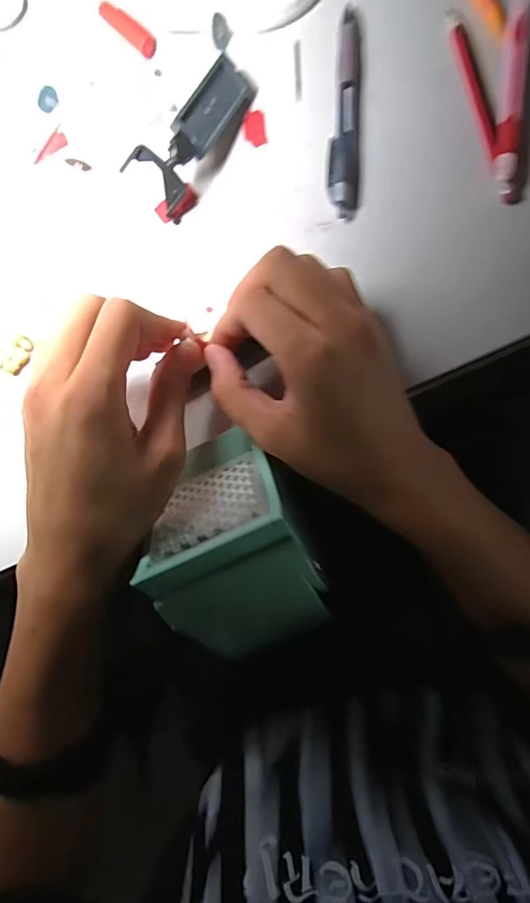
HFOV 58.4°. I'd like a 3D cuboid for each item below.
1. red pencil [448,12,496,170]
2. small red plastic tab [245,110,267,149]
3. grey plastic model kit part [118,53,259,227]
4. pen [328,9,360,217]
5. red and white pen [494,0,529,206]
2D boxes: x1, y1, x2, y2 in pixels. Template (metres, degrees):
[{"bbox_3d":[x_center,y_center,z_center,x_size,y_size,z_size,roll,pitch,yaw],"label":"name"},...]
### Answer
[{"bbox_3d":[0.126,-0.220,0.285,0.009,0.005,0.102,-13,83,6],"label":"red pencil"},{"bbox_3d":[-0.007,-0.211,0.307,0.014,0.004,0.025,-8,83,7],"label":"small red plastic tab"},{"bbox_3d":[-0.041,-0.201,0.296,0.032,0.033,0.102,37,90,10],"label":"grey plastic model kit part"},{"bbox_3d":[0.050,-0.211,0.294,0.018,0.010,0.139,1,84,8],"label":"pen"},{"bbox_3d":[0.151,-0.238,0.282,0.016,0.011,0.186,7,85,9],"label":"red and white pen"}]

